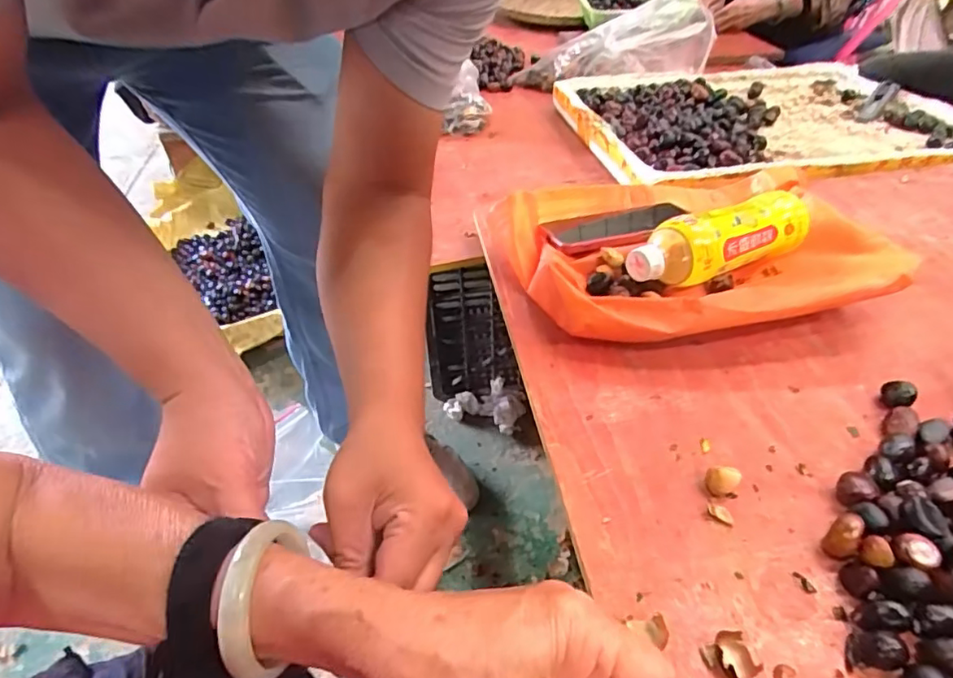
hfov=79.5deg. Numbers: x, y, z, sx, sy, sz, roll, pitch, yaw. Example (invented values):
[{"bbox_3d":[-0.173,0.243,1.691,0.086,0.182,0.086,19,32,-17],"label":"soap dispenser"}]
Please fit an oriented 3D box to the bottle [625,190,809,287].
[{"bbox_3d":[0.233,-0.095,0.543,0.214,0.061,0.059,-24,45,-22],"label":"bottle"}]

